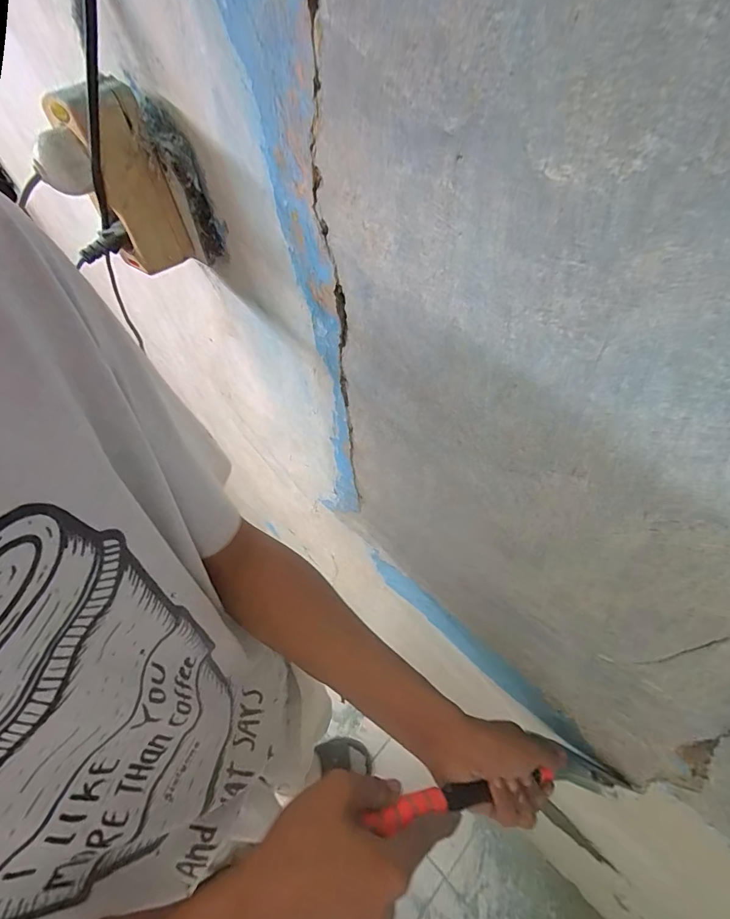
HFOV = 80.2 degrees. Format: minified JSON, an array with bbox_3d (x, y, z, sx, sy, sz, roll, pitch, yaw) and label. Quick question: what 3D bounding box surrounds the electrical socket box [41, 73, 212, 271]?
[{"bbox_3d":[-0.167,-0.194,0.308,0.056,0.107,0.053,35,62,29],"label":"electrical socket box"}]

